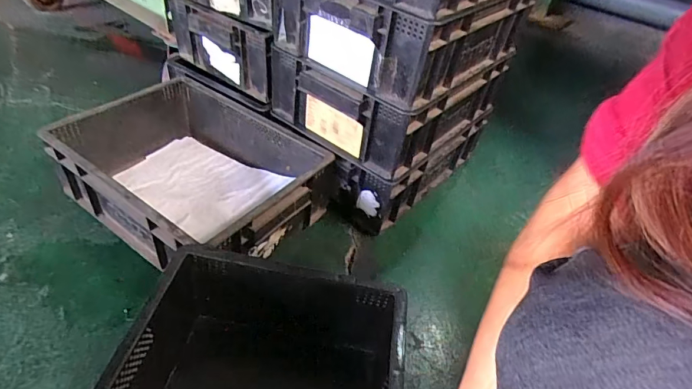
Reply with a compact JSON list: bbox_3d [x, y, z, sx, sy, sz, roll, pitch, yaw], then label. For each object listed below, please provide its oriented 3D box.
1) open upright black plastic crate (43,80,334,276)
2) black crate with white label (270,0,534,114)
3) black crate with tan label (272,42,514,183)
[{"bbox_3d":[-0.220,-0.026,0.632,0.337,0.119,0.243,29,45,23],"label":"open upright black plastic crate"},{"bbox_3d":[0.081,-0.259,0.620,0.252,0.113,0.312,31,46,24],"label":"black crate with white label"},{"bbox_3d":[0.078,-0.172,0.685,0.241,0.110,0.322,35,48,28],"label":"black crate with tan label"}]

